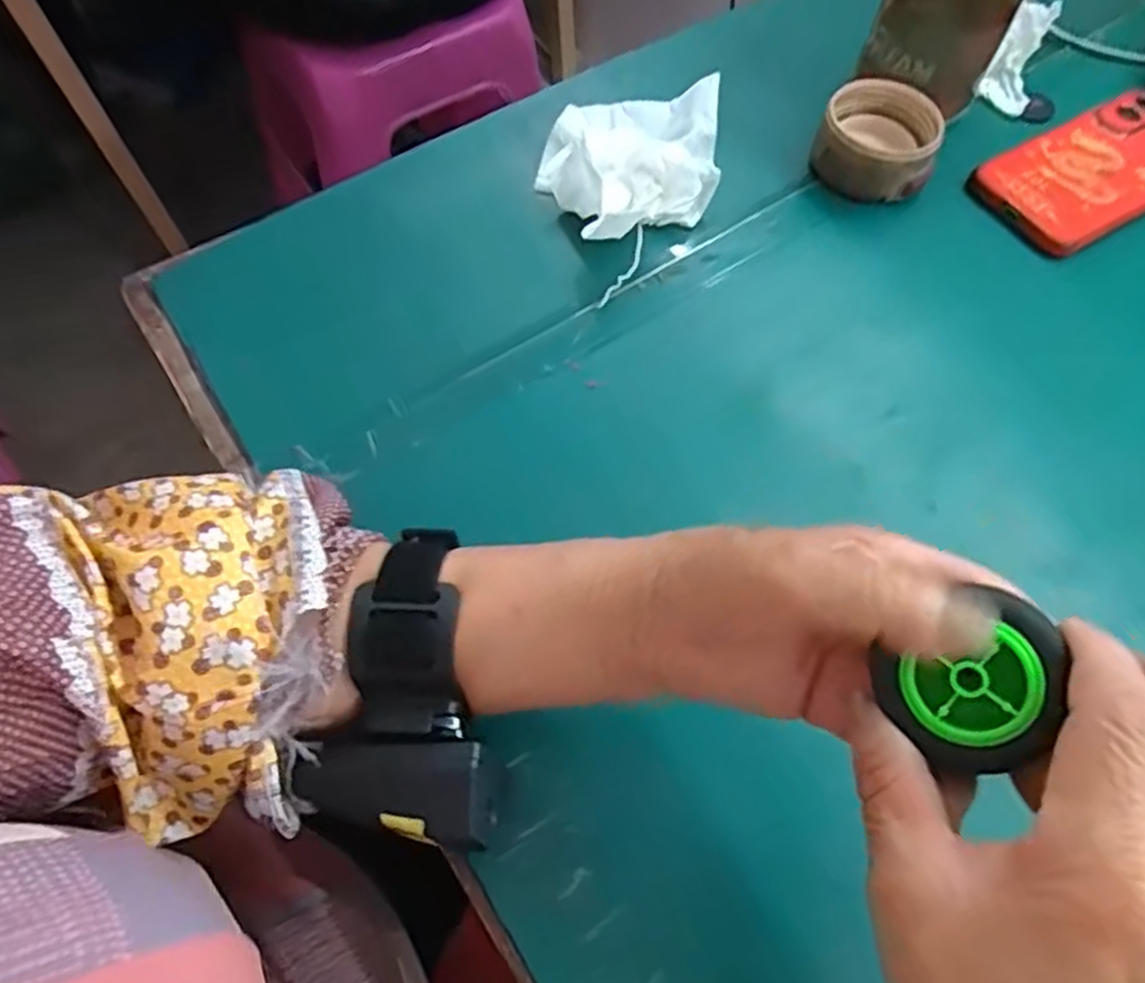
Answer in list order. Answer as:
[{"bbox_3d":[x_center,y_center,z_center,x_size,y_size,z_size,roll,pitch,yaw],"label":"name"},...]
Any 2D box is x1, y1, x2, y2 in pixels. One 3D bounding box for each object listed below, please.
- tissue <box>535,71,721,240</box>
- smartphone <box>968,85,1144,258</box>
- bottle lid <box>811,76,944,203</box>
[{"bbox_3d":[0.038,-0.199,0.445,0.115,0.035,0.106,-23,66,-13],"label":"tissue"},{"bbox_3d":[0.328,-0.201,0.469,0.160,0.010,0.077,-28,67,-15],"label":"smartphone"},{"bbox_3d":[0.183,-0.207,0.456,0.069,0.042,0.059,19,64,8],"label":"bottle lid"}]

